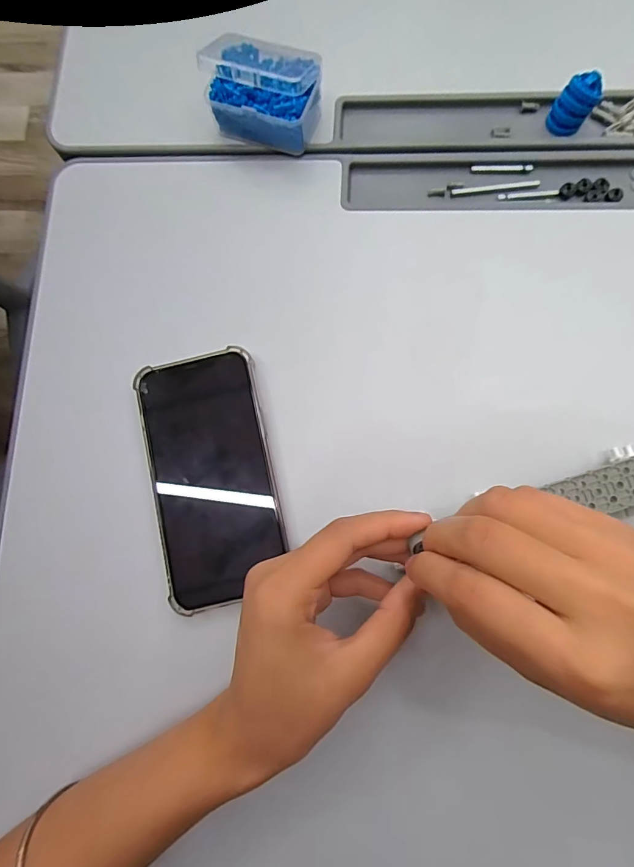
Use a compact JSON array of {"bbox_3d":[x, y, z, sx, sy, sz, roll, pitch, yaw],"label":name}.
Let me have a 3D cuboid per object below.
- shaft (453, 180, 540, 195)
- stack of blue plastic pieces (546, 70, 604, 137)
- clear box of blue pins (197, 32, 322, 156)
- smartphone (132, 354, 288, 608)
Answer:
[{"bbox_3d":[0.128,-0.176,0.311,0.061,0.004,0.005,-4,80,3],"label":"shaft"},{"bbox_3d":[0.180,-0.230,0.304,0.025,0.027,0.024,-13,80,1],"label":"stack of blue plastic pieces"},{"bbox_3d":[-0.040,-0.242,0.303,0.082,0.051,0.058,12,82,5],"label":"clear box of blue pins"},{"bbox_3d":[-0.068,0.027,0.282,0.077,0.010,0.158,-12,80,1],"label":"smartphone"}]

